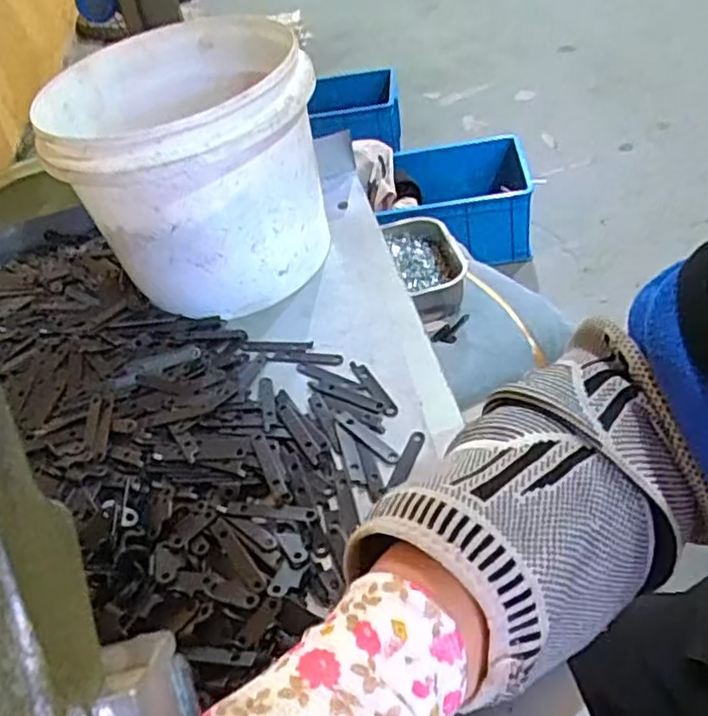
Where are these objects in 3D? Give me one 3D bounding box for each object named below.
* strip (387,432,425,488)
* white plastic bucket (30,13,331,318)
[{"bbox_3d":[0.030,0.058,0.380,0.009,0.004,0.039,20,52,16],"label":"strip"},{"bbox_3d":[-0.118,-0.141,0.506,0.169,0.148,0.188,-23,44,-9],"label":"white plastic bucket"}]

